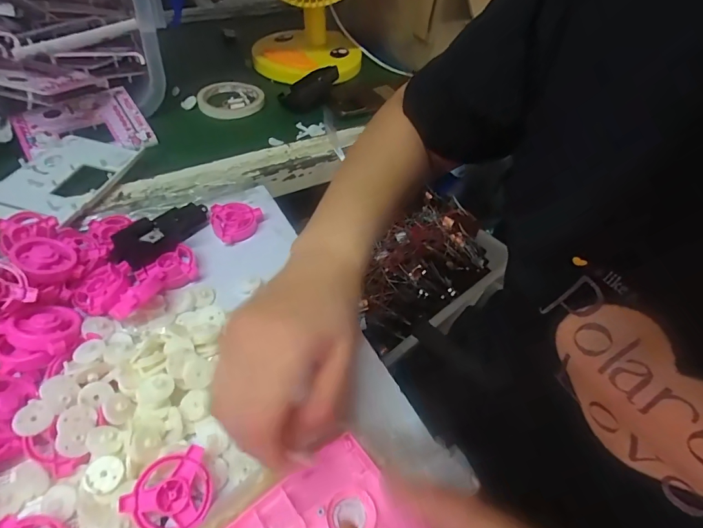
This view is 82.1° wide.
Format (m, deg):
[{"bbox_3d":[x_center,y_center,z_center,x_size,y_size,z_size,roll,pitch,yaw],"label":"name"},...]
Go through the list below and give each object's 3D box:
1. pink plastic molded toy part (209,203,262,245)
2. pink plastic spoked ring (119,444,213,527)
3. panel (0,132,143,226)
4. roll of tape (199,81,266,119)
[{"bbox_3d":[-0.126,-0.047,0.446,0.054,0.019,0.049,-11,51,-15],"label":"pink plastic molded toy part"},{"bbox_3d":[-0.118,0.151,0.262,0.053,0.007,0.046,-18,72,-24],"label":"pink plastic spoked ring"},{"bbox_3d":[-0.325,-0.103,0.459,0.129,0.014,0.148,6,50,2],"label":"panel"},{"bbox_3d":[-0.187,-0.260,0.629,0.096,0.014,0.093,-7,50,-11],"label":"roll of tape"}]

